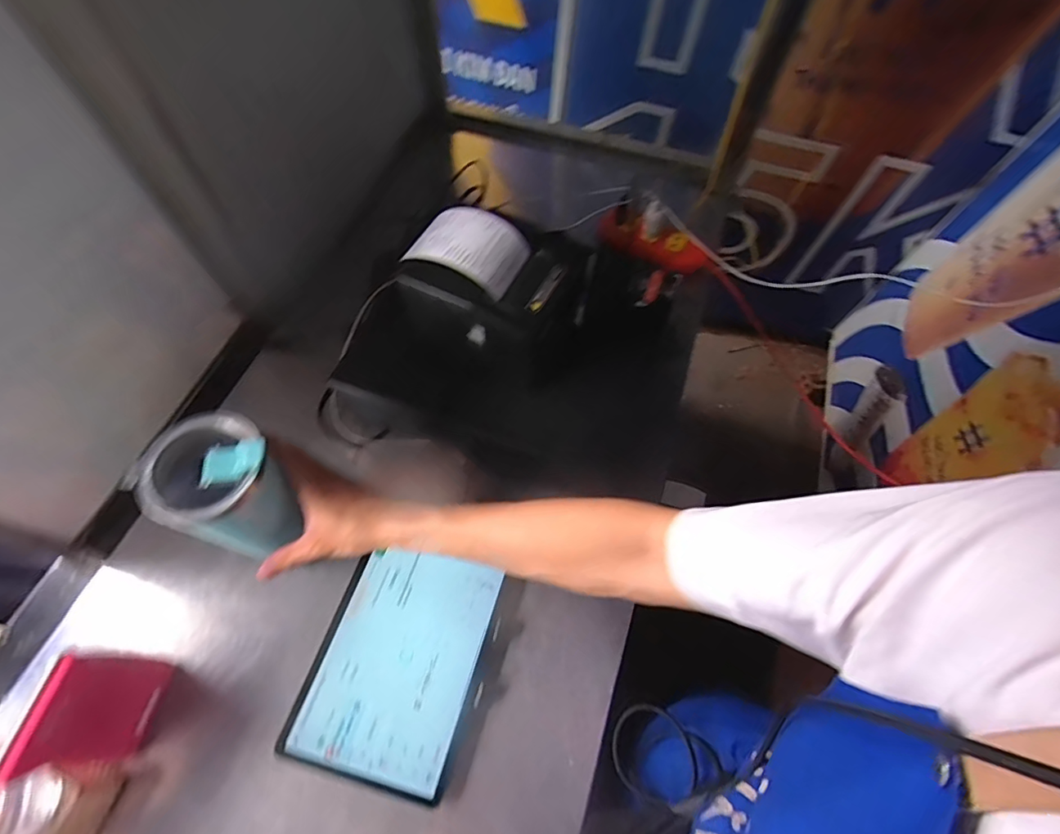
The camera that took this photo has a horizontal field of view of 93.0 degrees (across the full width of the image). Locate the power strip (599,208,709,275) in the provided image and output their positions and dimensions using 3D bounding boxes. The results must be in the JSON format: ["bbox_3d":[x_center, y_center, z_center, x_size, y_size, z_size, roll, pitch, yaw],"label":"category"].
[{"bbox_3d":[0.196,-0.280,0.804,0.172,0.066,0.029,17,64,5],"label":"power strip"}]

